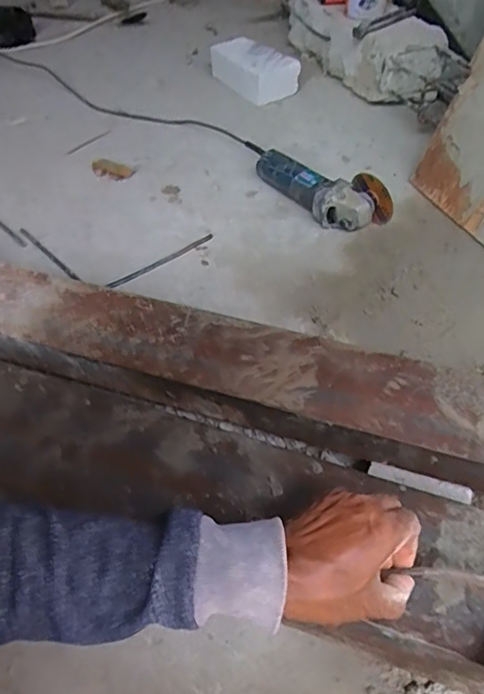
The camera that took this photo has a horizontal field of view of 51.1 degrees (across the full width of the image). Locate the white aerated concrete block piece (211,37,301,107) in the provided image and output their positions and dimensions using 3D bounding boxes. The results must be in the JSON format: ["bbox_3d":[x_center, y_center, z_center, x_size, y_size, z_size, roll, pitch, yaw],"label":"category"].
[{"bbox_3d":[0.030,-0.680,1.240,0.140,0.087,0.203,-28,56,-21],"label":"white aerated concrete block piece"}]

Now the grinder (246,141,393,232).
[{"bbox_3d":[0.126,-0.290,0.918,0.285,0.088,0.084,33,58,24],"label":"grinder"}]

